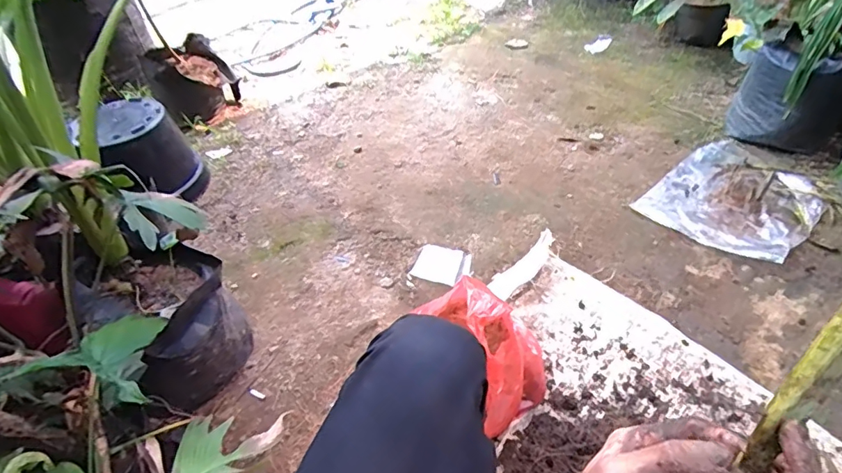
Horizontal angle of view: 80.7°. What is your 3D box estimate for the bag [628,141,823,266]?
[{"bbox_3d":[0.772,-0.090,1.220,0.372,0.022,0.325,-30,49,-28],"label":"bag"}]

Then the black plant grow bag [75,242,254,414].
[{"bbox_3d":[-0.467,0.182,0.930,0.229,0.232,0.242,9,43,11],"label":"black plant grow bag"}]

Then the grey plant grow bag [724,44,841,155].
[{"bbox_3d":[1.043,-0.400,1.338,0.334,0.234,0.246,-25,47,-18],"label":"grey plant grow bag"}]

